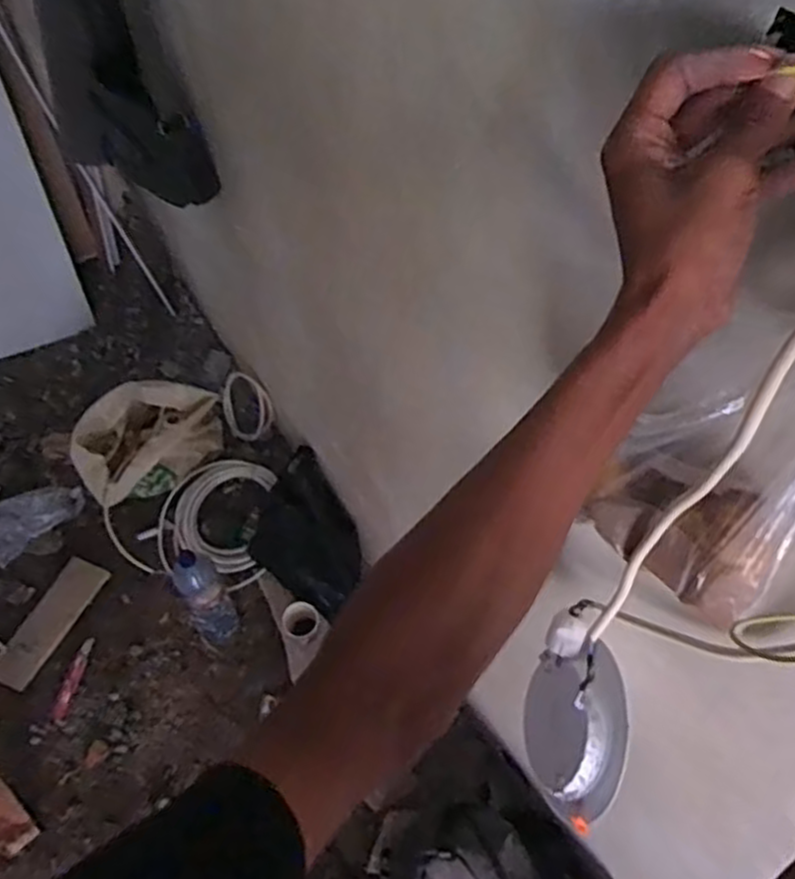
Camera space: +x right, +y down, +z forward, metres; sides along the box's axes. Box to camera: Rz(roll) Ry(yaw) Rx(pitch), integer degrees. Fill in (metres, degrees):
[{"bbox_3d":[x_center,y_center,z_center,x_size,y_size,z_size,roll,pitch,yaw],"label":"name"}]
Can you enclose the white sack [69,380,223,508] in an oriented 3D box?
[{"bbox_3d":[-0.592,0.009,1.708,0.348,0.190,0.209,-24,59,-16],"label":"white sack"}]

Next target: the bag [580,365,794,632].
[{"bbox_3d":[0.203,0.008,0.422,0.061,0.249,0.132,-36,63,-23],"label":"bag"}]

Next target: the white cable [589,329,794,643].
[{"bbox_3d":[0.194,0.030,0.440,0.030,0.356,0.081,38,63,23],"label":"white cable"}]

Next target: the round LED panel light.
[{"bbox_3d":[0.168,0.287,0.692,0.031,0.143,0.143,15,50,-25],"label":"round LED panel light"}]

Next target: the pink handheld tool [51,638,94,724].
[{"bbox_3d":[-0.681,0.502,1.487,0.032,0.012,0.172,6,55,3],"label":"pink handheld tool"}]

